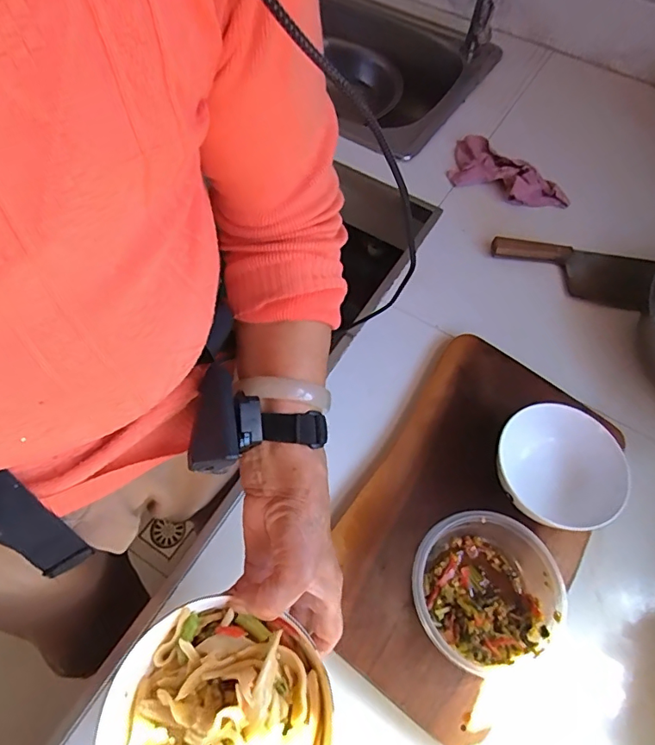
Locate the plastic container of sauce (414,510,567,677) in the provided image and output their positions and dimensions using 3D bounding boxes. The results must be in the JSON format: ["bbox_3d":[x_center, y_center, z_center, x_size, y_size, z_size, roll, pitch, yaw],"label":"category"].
[{"bbox_3d":[0.148,0.200,0.451,0.140,0.045,0.123,-10,62,-9],"label":"plastic container of sauce"}]

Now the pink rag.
[{"bbox_3d":[0.297,-0.324,0.790,0.201,0.036,0.112,25,62,10],"label":"pink rag"}]

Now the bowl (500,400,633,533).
[{"bbox_3d":[0.233,0.100,0.502,0.131,0.056,0.123,-3,61,-6],"label":"bowl"}]

